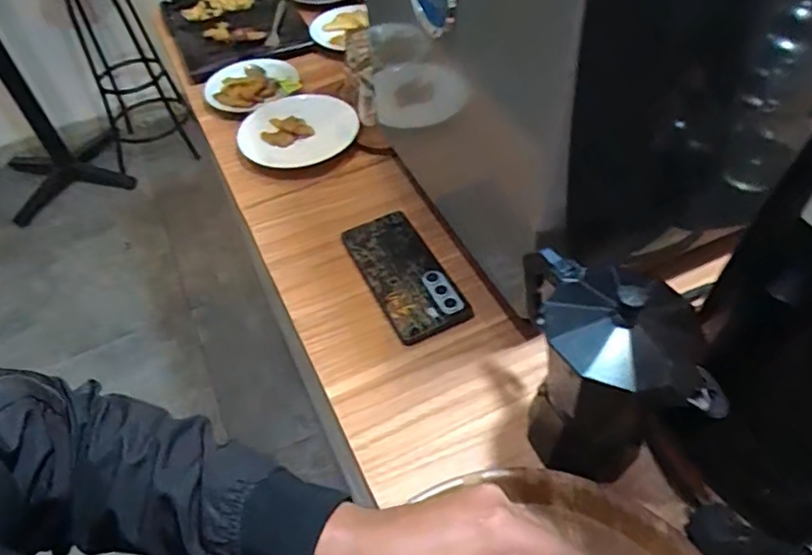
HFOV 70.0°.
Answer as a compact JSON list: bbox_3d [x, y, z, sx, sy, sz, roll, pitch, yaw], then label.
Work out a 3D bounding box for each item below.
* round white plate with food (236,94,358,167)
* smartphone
[{"bbox_3d":[-0.145,-0.198,0.766,0.148,0.028,0.133,-18,50,-10],"label":"round white plate with food"},{"bbox_3d":[-0.004,-0.006,0.604,0.076,0.013,0.166,-22,51,-14],"label":"smartphone"}]

